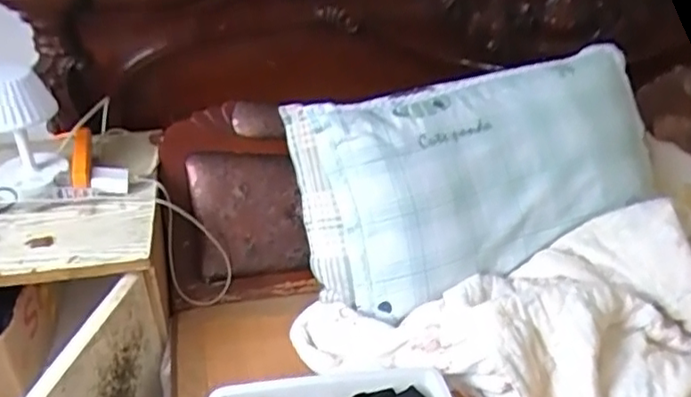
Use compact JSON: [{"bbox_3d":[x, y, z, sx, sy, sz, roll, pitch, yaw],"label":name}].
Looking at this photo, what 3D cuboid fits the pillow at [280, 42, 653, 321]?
[{"bbox_3d":[0.285,-0.013,1.219,0.716,0.474,0.168,-13,-6,-11],"label":"pillow"}]

